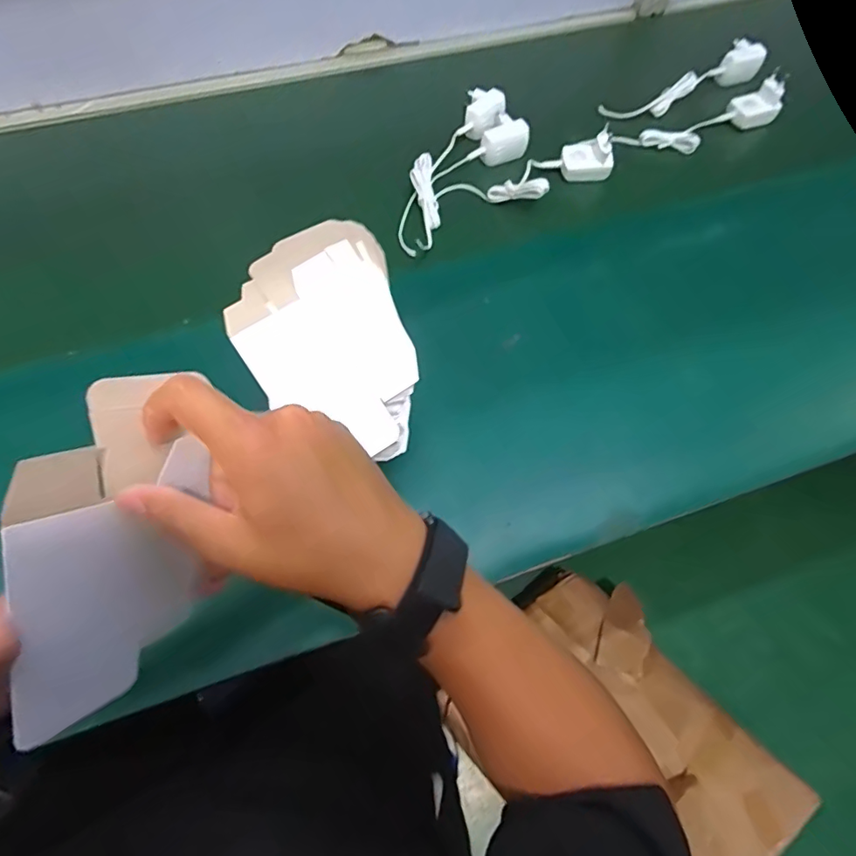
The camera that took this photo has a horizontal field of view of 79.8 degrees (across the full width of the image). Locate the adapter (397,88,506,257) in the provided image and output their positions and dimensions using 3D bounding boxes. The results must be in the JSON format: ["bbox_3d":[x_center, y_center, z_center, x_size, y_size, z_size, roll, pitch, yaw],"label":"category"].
[{"bbox_3d":[0.023,-0.327,0.631,0.060,0.038,0.289,23,65,11],"label":"adapter"}]

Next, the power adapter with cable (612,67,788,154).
[{"bbox_3d":[0.364,-0.408,0.676,0.235,0.044,0.050,-20,65,-10],"label":"power adapter with cable"}]

